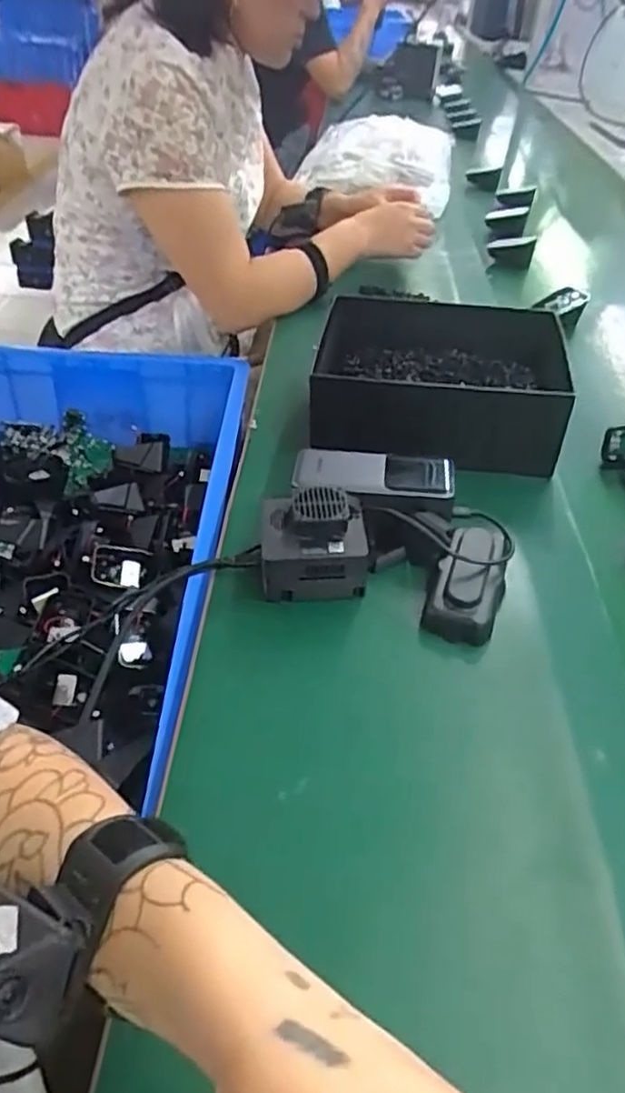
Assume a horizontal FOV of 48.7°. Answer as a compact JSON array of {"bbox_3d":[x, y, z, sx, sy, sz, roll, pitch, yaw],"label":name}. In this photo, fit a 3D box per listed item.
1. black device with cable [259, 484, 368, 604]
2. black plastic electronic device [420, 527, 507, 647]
[{"bbox_3d":[0.000,0.003,0.521,0.081,0.069,0.075,-1,40,-3],"label":"black device with cable"},{"bbox_3d":[0.117,0.025,0.517,0.053,0.035,0.103,16,42,17],"label":"black plastic electronic device"}]

